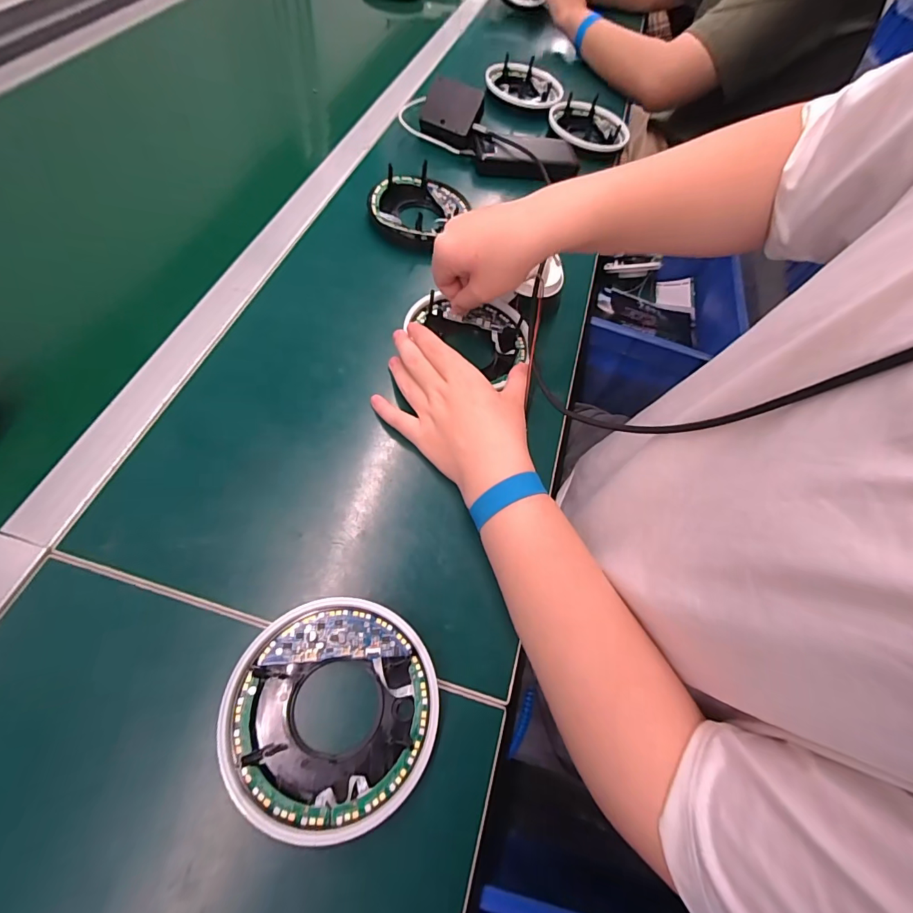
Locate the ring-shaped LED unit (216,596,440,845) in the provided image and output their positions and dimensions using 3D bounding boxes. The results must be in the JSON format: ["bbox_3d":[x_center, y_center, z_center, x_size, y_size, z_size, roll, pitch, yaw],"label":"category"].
[{"bbox_3d":[-0.078,0.162,0.288,0.128,0.028,0.128,5,61,-8],"label":"ring-shaped LED unit"}]

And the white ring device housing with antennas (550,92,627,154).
[{"bbox_3d":[0.216,-0.543,0.730,0.115,0.027,0.138,-10,64,-16],"label":"white ring device housing with antennas"}]

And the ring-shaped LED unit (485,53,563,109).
[{"bbox_3d":[0.127,-0.646,0.770,0.139,0.026,0.109,43,62,13],"label":"ring-shaped LED unit"}]

